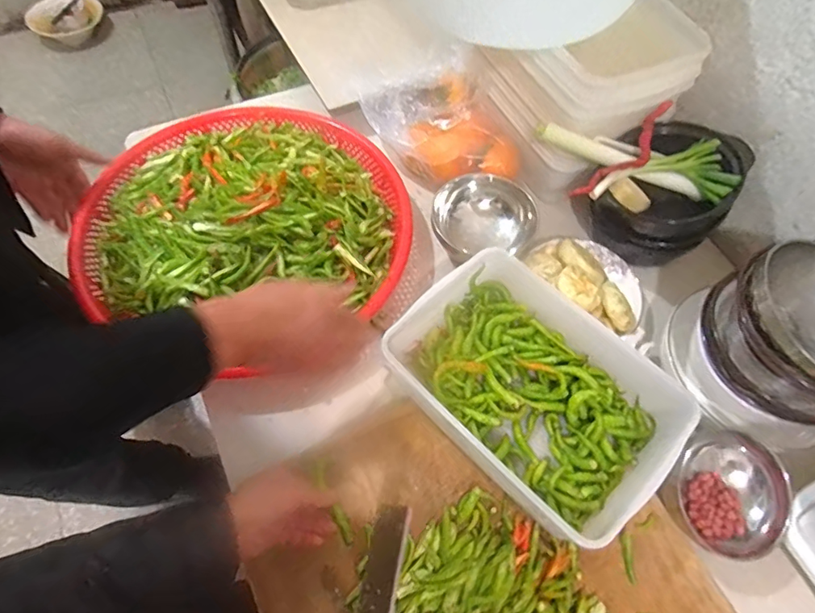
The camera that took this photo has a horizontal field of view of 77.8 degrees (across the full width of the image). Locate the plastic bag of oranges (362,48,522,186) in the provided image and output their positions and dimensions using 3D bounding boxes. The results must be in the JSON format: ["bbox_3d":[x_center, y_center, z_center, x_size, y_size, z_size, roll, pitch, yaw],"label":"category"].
[{"bbox_3d":[0.051,-0.289,0.820,0.183,0.078,0.251,-22,64,-13],"label":"plastic bag of oranges"}]

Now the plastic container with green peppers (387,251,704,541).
[{"bbox_3d":[0.152,0.087,0.601,0.226,0.080,0.309,-40,69,-20],"label":"plastic container with green peppers"}]

